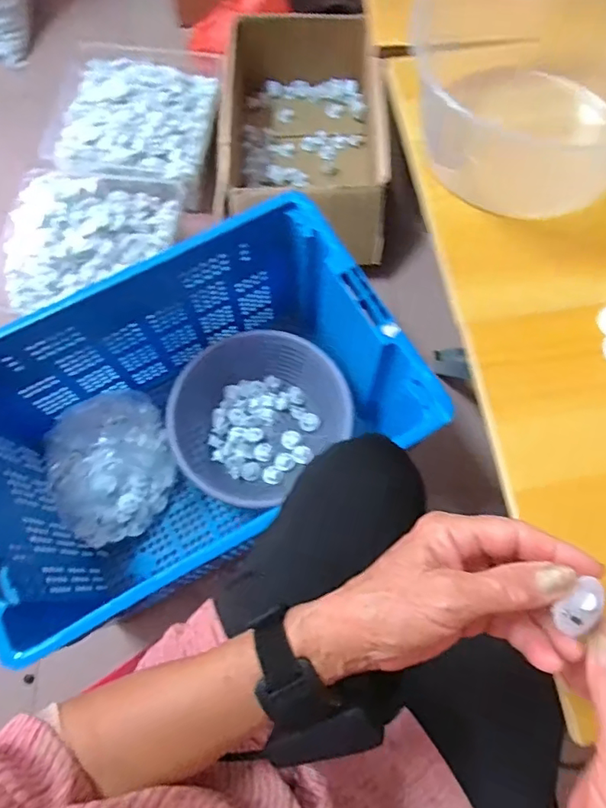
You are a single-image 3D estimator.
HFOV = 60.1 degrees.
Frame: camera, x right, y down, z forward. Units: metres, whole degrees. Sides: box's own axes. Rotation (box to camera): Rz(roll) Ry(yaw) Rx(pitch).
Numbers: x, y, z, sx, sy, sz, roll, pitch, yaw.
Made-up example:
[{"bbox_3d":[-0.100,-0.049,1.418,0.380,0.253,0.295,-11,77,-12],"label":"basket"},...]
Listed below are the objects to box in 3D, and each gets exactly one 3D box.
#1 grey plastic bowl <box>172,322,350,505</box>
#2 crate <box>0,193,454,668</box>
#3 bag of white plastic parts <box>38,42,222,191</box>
[{"bbox_3d":[-0.090,0.009,0.913,0.286,0.111,0.288,0,71,0],"label":"grey plastic bowl"},{"bbox_3d":[-0.161,0.032,0.808,0.581,0.319,0.397,-29,73,-9],"label":"crate"},{"bbox_3d":[-0.346,-0.586,1.053,0.336,0.057,0.333,11,72,4],"label":"bag of white plastic parts"}]

